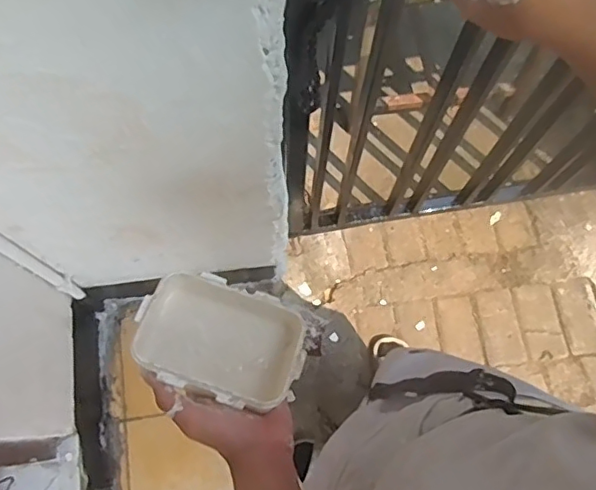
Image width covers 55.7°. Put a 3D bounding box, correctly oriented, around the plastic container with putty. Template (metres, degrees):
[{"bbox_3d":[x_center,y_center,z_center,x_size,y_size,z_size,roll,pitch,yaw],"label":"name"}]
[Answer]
[{"bbox_3d":[-0.065,0.083,0.501,0.142,0.058,0.098,19,73,4],"label":"plastic container with putty"}]

